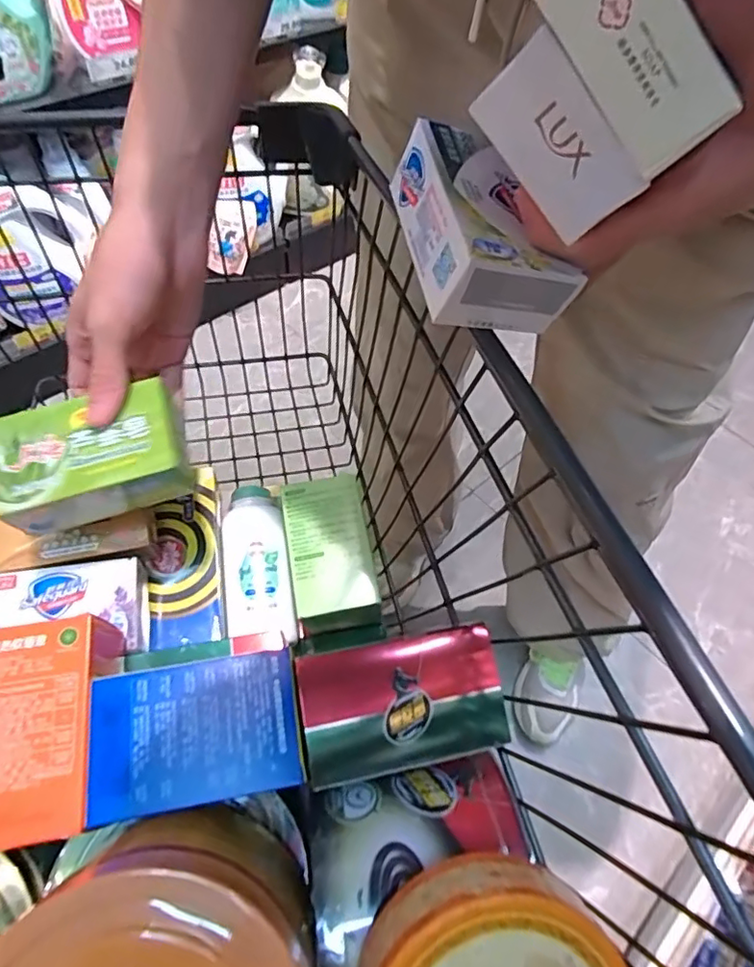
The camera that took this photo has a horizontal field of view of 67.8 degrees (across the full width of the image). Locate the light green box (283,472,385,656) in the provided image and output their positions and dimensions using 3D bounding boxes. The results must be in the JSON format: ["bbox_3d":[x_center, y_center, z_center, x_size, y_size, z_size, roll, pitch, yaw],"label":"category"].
[{"bbox_3d":[-0.035,0.052,0.408,0.057,0.032,0.106,-8,58,-9],"label":"light green box"}]

